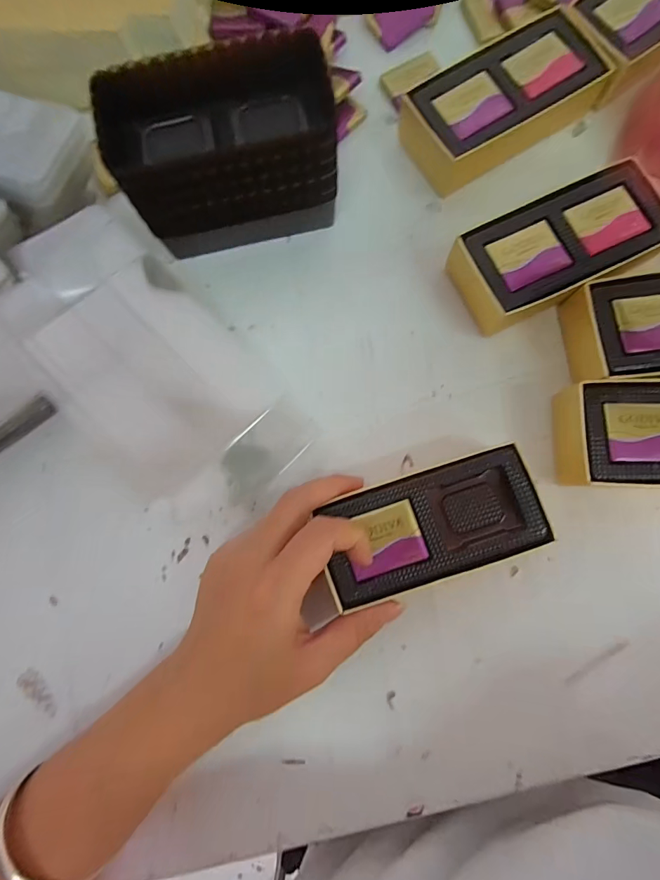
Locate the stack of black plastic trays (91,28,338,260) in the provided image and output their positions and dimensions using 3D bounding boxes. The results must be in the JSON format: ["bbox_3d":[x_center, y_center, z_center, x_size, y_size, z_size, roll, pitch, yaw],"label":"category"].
[{"bbox_3d":[-0.055,-0.154,0.233,0.117,0.075,0.068,-13,82,0],"label":"stack of black plastic trays"}]

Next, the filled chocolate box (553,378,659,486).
[{"bbox_3d":[0.187,-0.004,0.223,0.117,0.029,0.056,-1,82,2],"label":"filled chocolate box"}]

